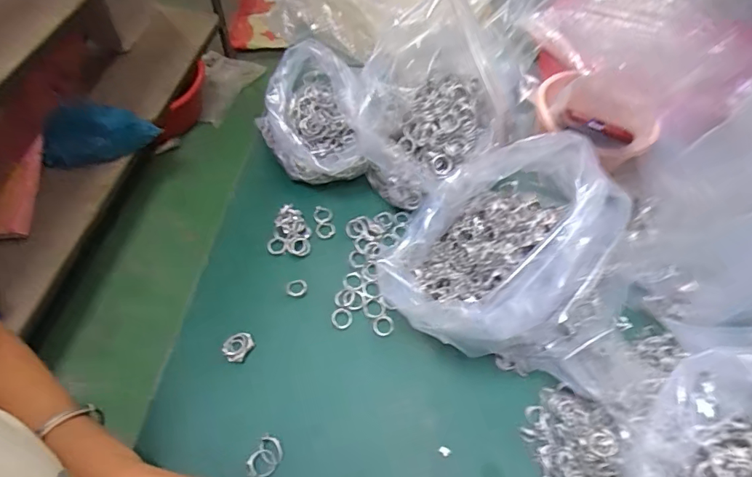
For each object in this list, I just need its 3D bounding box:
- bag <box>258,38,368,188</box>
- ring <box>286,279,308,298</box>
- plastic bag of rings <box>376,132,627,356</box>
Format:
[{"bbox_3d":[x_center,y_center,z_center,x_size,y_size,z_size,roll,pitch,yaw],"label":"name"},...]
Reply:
[{"bbox_3d":[-0.078,-0.135,0.549,0.122,0.114,0.145,-11,57,-10],"label":"bag"},{"bbox_3d":[-0.084,0.053,0.483,0.022,0.004,0.020,1,56,-2],"label":"ring"},{"bbox_3d":[0.099,0.012,0.409,0.168,0.185,0.167,-11,57,-10],"label":"plastic bag of rings"}]

